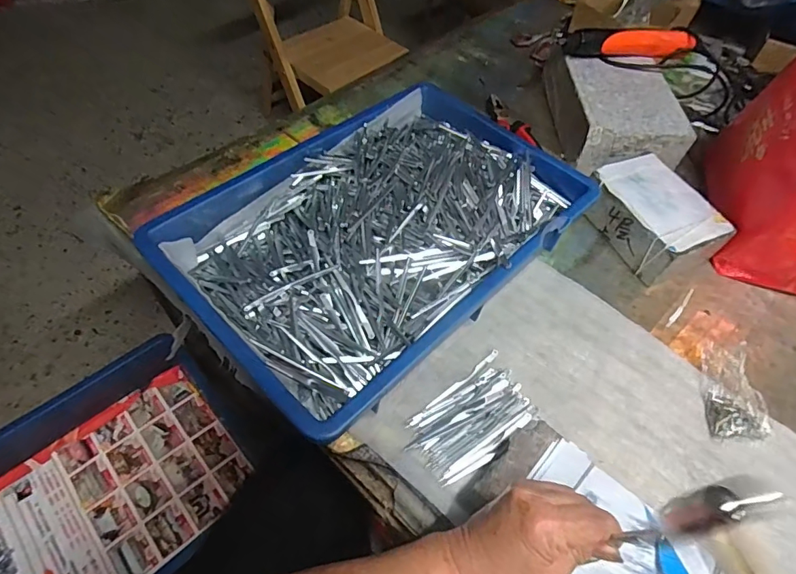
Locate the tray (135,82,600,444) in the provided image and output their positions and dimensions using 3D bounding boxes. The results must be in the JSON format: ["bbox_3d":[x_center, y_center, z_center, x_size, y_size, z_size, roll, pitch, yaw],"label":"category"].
[{"bbox_3d":[-0.013,-0.067,0.533,0.288,0.065,0.430,41,61,22],"label":"tray"}]

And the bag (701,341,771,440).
[{"bbox_3d":[0.343,0.102,0.482,0.057,0.040,0.095,8,54,1],"label":"bag"}]

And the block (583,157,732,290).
[{"bbox_3d":[0.317,-0.088,0.602,0.105,0.066,0.147,-22,59,-19],"label":"block"}]

